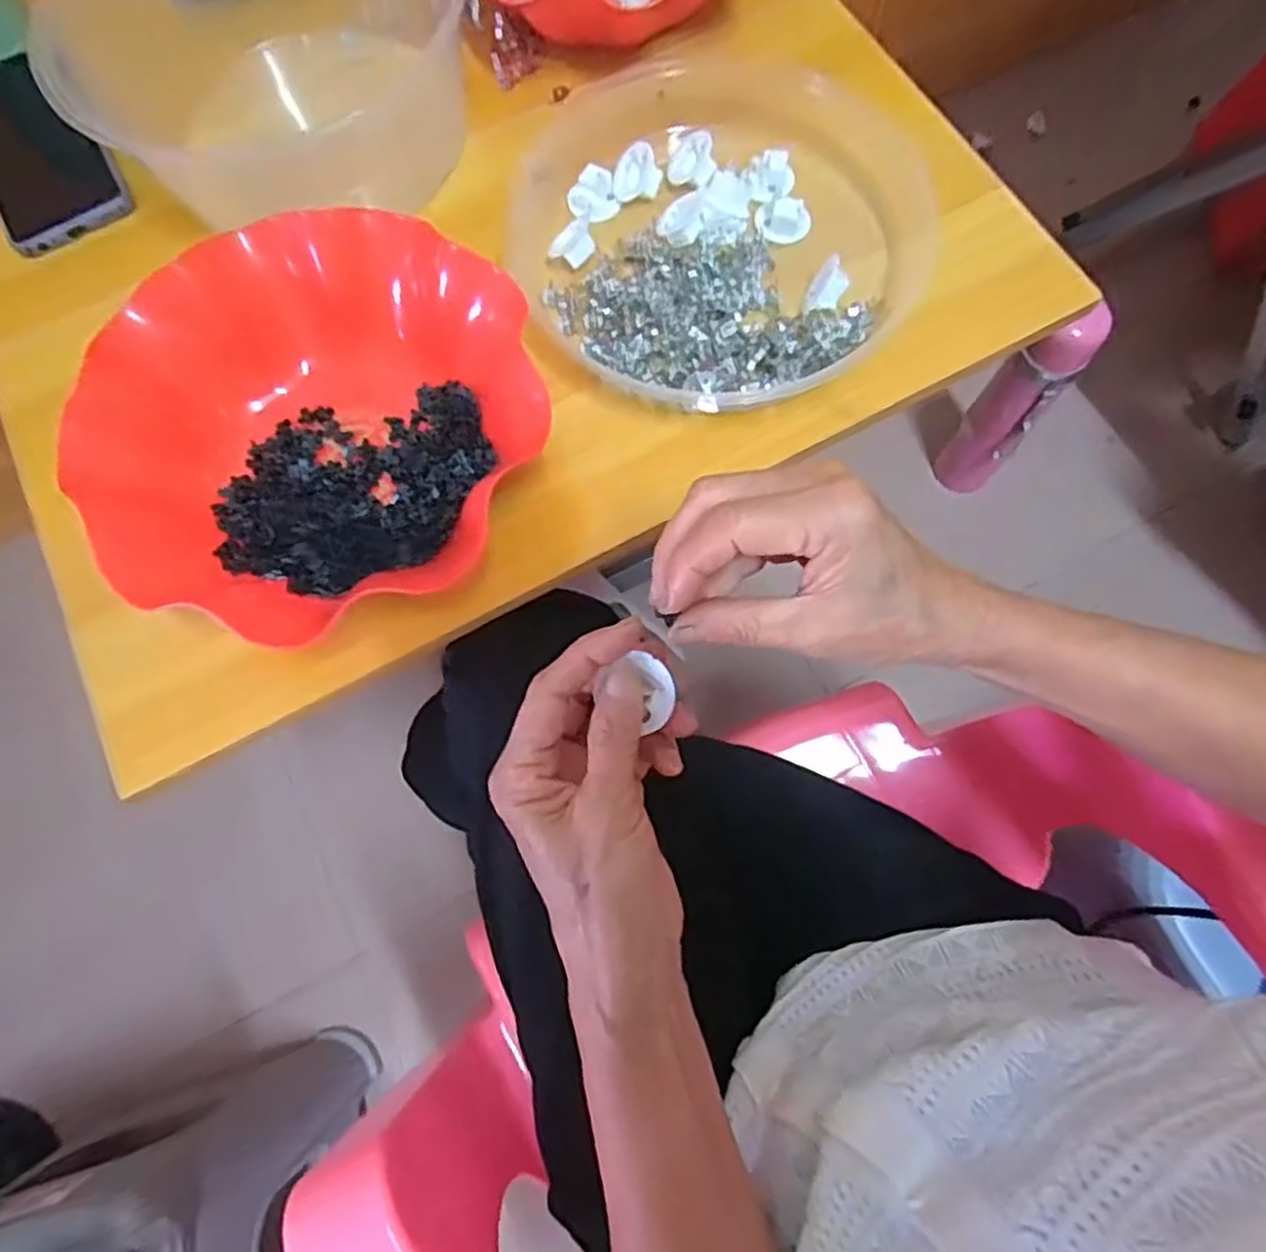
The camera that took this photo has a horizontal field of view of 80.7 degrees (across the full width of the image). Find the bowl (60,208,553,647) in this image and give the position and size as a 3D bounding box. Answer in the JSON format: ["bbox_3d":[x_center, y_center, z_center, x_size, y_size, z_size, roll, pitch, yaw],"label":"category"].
[{"bbox_3d":[-0.161,-0.099,0.388,0.207,0.066,0.226,36,78,11],"label":"bowl"}]

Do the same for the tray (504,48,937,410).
[{"bbox_3d":[0.039,-0.239,0.440,0.259,0.039,0.226,41,79,12],"label":"tray"}]

